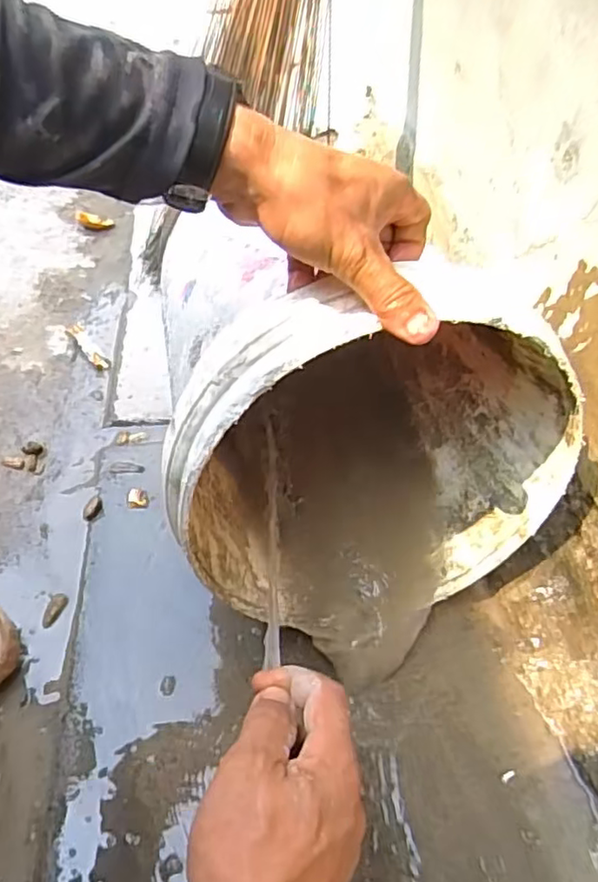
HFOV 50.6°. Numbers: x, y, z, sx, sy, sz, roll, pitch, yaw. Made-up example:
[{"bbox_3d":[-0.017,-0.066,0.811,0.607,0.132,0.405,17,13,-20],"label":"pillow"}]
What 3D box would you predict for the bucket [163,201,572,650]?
[{"bbox_3d":[0.034,-0.044,0.533,0.298,0.279,0.281,0,47,0],"label":"bucket"}]

